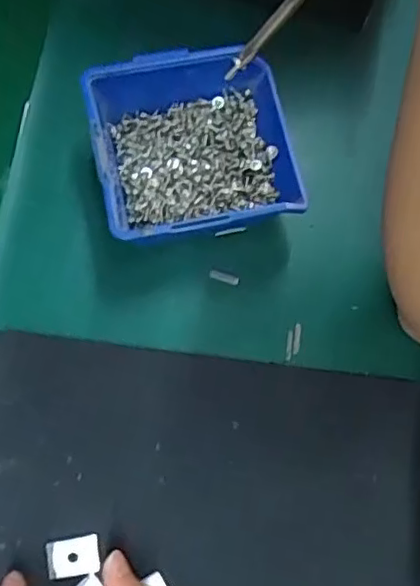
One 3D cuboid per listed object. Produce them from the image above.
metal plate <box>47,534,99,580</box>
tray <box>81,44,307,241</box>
[{"bbox_3d":[-0.078,0.150,0.343,0.030,0.004,0.020,-6,77,-7],"label":"metal plate"},{"bbox_3d":[-0.008,-0.086,0.384,0.120,0.068,0.113,-12,78,-9],"label":"tray"}]

